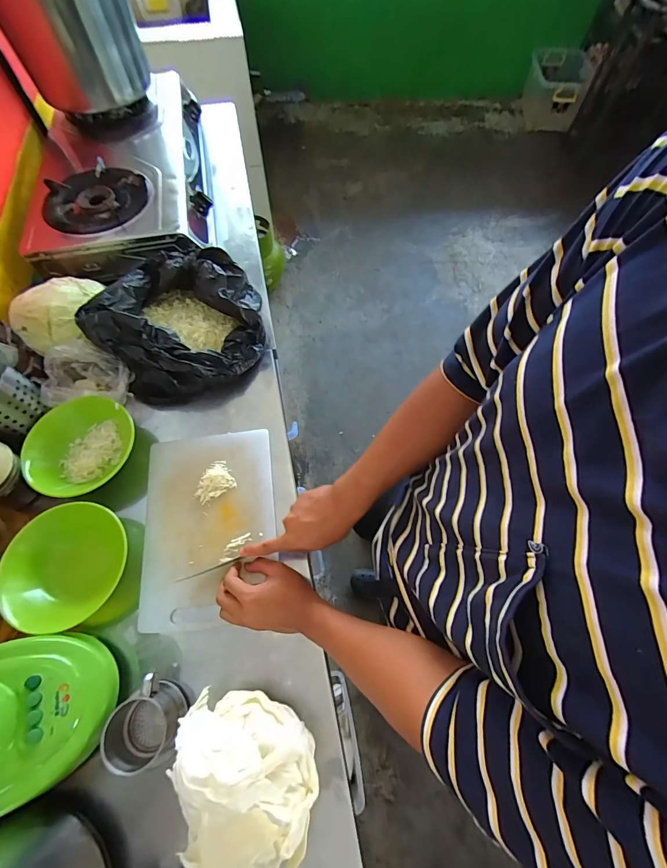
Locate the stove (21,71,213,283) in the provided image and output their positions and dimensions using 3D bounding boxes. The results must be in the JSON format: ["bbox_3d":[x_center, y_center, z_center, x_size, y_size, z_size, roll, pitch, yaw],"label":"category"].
[{"bbox_3d":[-0.507,-0.641,0.881,0.371,0.101,0.604,-11,65,-5],"label":"stove"}]

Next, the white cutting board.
[{"bbox_3d":[-0.200,0.137,0.581,0.204,0.018,0.301,-7,64,-3],"label":"white cutting board"}]

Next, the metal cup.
[{"bbox_3d":[-0.238,0.371,0.466,0.085,0.071,0.084,30,68,14],"label":"metal cup"}]

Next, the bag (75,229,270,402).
[{"bbox_3d":[-0.282,-0.206,0.686,0.291,0.128,0.266,-39,70,-17],"label":"bag"}]

